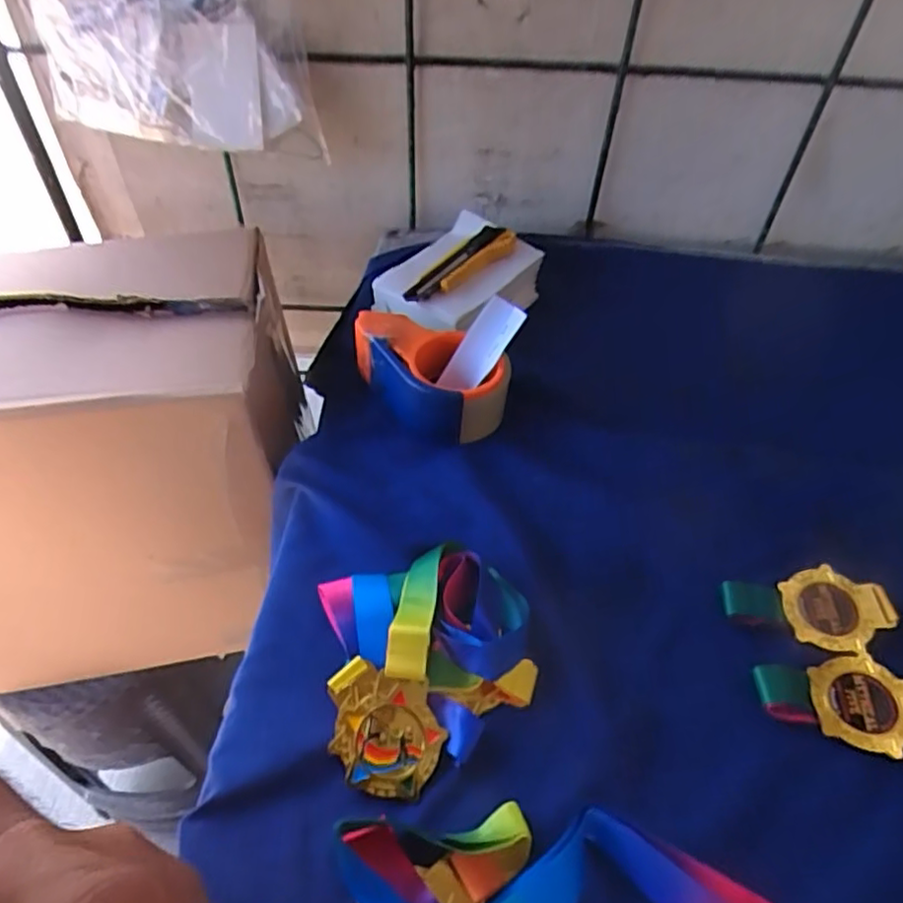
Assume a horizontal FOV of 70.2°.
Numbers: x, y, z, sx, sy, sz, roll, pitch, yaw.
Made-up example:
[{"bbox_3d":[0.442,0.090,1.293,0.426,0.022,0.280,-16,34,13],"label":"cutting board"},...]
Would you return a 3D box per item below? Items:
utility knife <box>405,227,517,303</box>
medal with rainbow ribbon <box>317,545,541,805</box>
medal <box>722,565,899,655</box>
[{"bbox_3d":[0.006,-0.190,0.645,0.146,0.025,0.033,-35,57,-30],"label":"utility knife"},{"bbox_3d":[-0.013,0.131,0.410,0.127,0.031,0.141,-6,48,-6],"label":"medal with rainbow ribbon"},{"bbox_3d":[0.245,0.109,0.440,0.107,0.011,0.058,-6,48,-6],"label":"medal"}]

